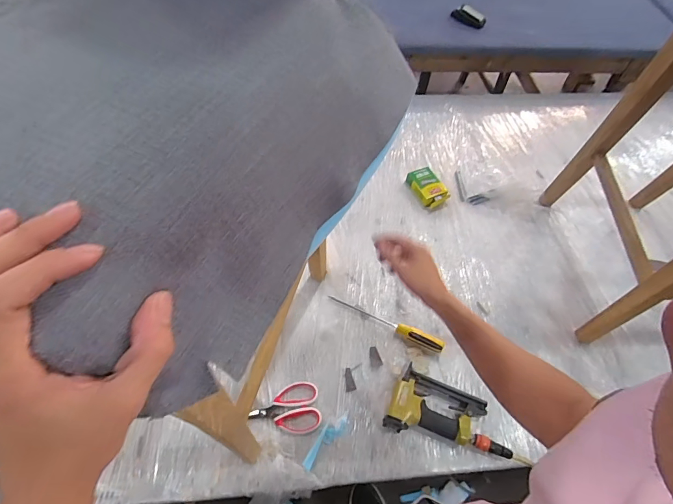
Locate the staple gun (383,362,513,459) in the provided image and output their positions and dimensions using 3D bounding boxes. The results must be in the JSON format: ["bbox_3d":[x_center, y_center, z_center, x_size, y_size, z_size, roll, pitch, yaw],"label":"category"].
[{"bbox_3d":[0.236,0.331,0.803,0.255,0.036,0.130,18,58,8],"label":"staple gun"}]

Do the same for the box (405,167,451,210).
[{"bbox_3d":[0.271,-0.191,1.145,0.082,0.032,0.131,-23,61,-17],"label":"box"}]

